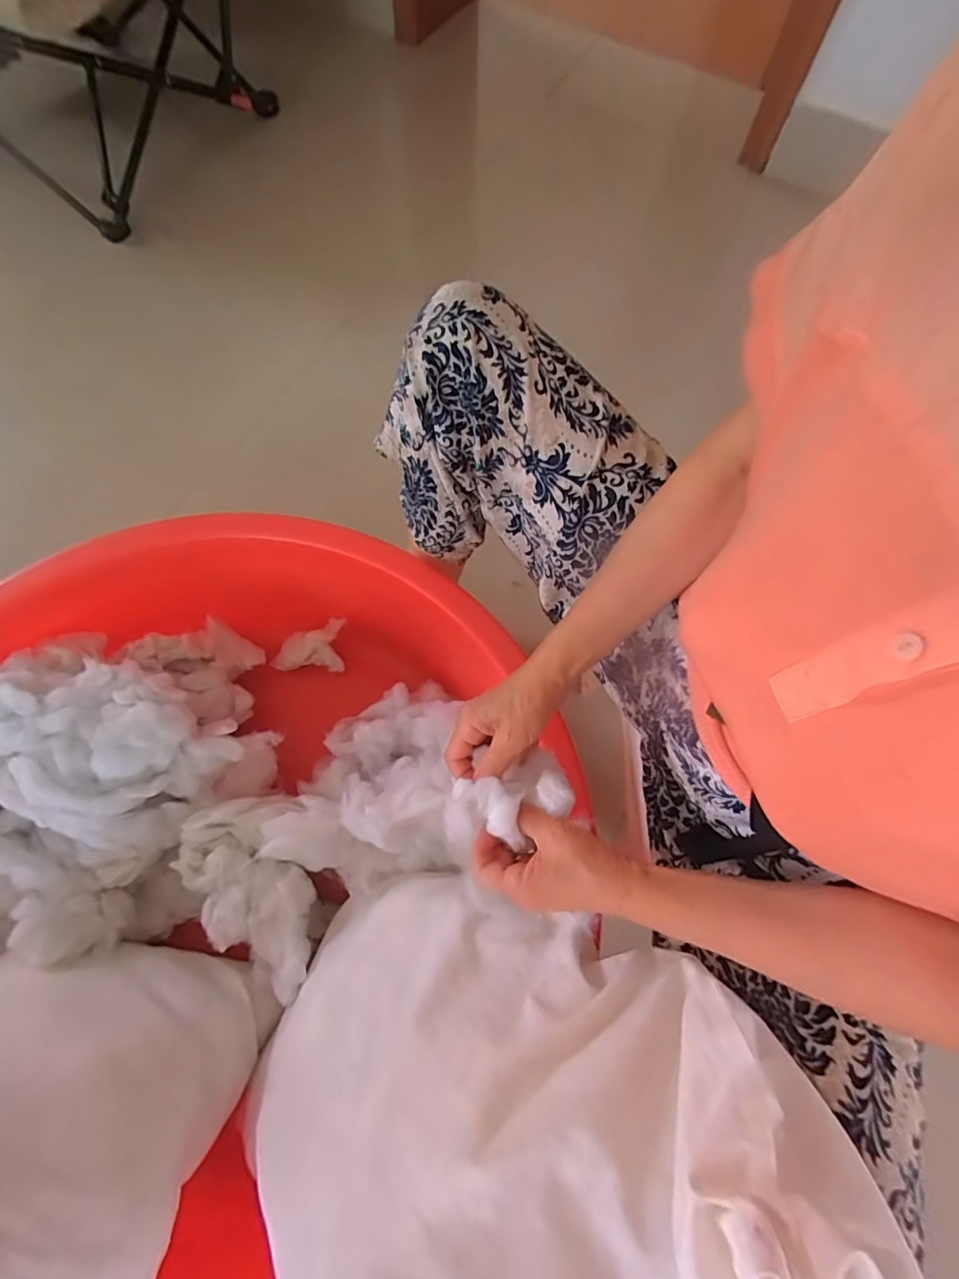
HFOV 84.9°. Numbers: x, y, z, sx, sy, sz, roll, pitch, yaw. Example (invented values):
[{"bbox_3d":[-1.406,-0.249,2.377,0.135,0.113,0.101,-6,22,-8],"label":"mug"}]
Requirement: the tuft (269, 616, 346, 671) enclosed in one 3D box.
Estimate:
[{"bbox_3d":[-0.227,0.008,0.692,0.098,0.048,0.059,-1,70,-2],"label":"tuft"}]

